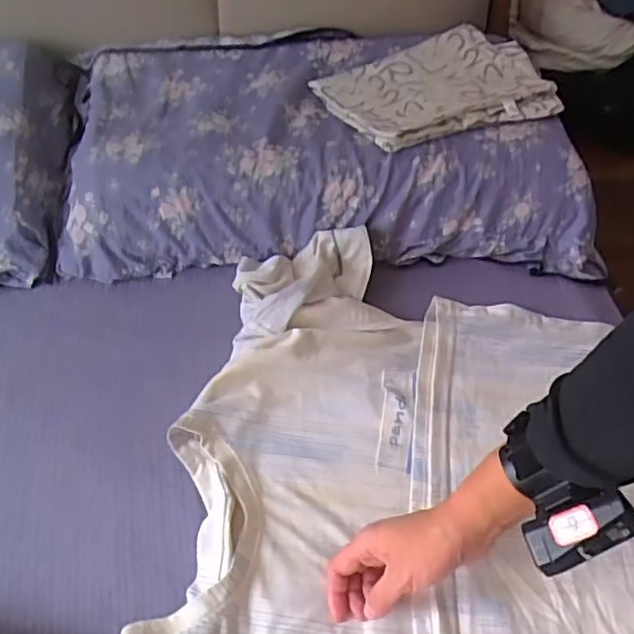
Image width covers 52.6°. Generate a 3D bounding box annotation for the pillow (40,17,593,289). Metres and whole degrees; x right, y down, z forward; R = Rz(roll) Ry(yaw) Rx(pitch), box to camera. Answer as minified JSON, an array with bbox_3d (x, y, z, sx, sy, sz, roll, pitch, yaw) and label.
[{"bbox_3d":[0.019,-0.207,0.779,0.625,0.124,0.327,0,52,-4],"label":"pillow"}]

